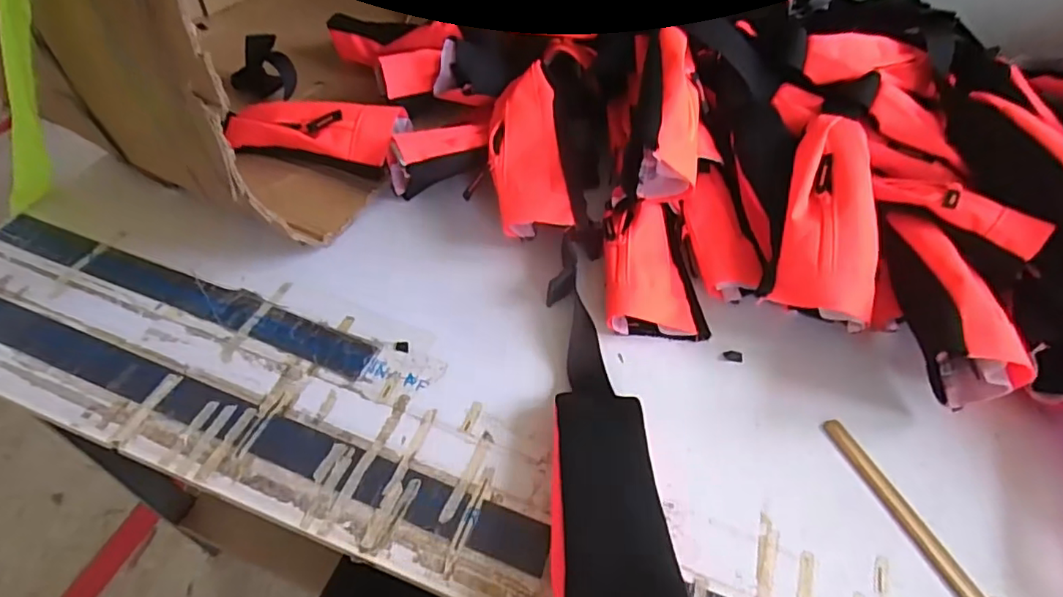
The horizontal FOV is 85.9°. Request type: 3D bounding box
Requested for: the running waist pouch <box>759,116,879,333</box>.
[{"bbox_3d":[0.291,-0.086,0.558,0.084,0.031,0.216,10,72,4],"label":"running waist pouch"}]

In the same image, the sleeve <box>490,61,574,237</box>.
[{"bbox_3d":[-0.006,-0.167,0.635,0.081,0.042,0.209,-1,69,-5],"label":"sleeve"}]

